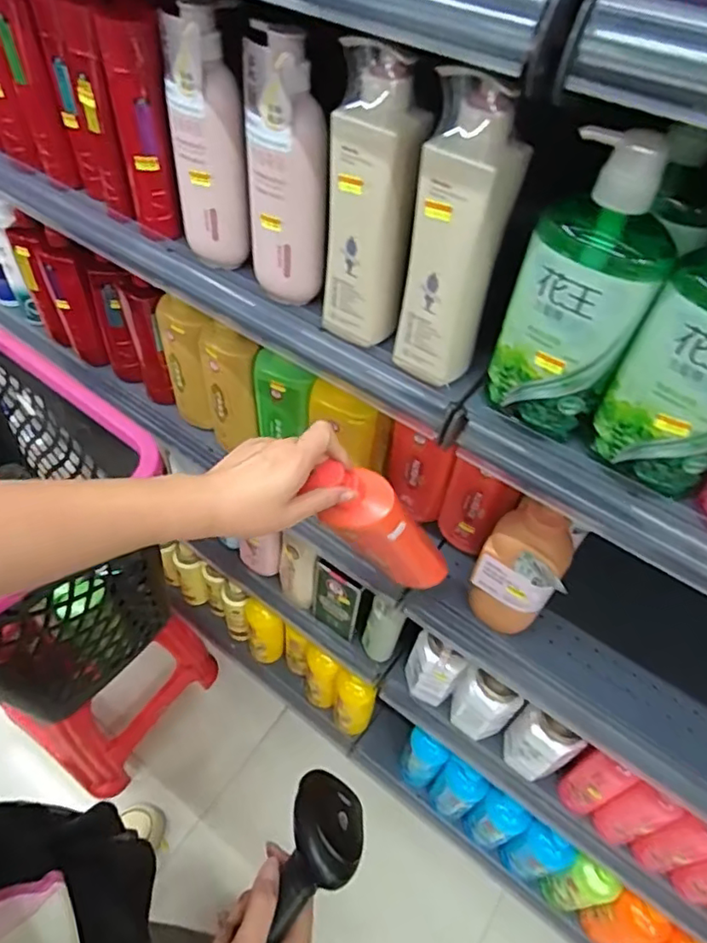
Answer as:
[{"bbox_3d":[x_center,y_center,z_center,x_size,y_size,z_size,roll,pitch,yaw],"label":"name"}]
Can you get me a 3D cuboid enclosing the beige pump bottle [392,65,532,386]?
[{"bbox_3d":[0.081,-0.171,0.452,0.073,0.210,0.065,15,53,7],"label":"beige pump bottle"}]

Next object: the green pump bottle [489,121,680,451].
[{"bbox_3d":[0.161,-0.122,0.418,0.096,0.205,0.053,31,57,18],"label":"green pump bottle"}]

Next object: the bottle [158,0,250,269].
[{"bbox_3d":[-0.135,-0.291,0.536,0.063,0.202,0.066,-10,54,-11],"label":"bottle"}]

